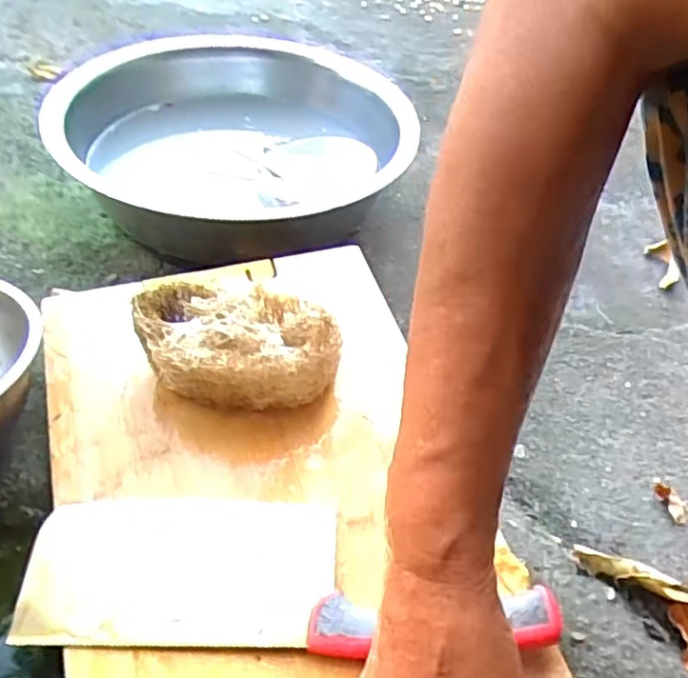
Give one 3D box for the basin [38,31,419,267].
[{"bbox_3d":[-0.112,-0.196,0.707,0.344,0.116,0.344,3,44,-3],"label":"basin"}]

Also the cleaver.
[{"bbox_3d":[-0.034,0.137,0.388,0.291,0.034,0.084,6,42,-3],"label":"cleaver"}]

